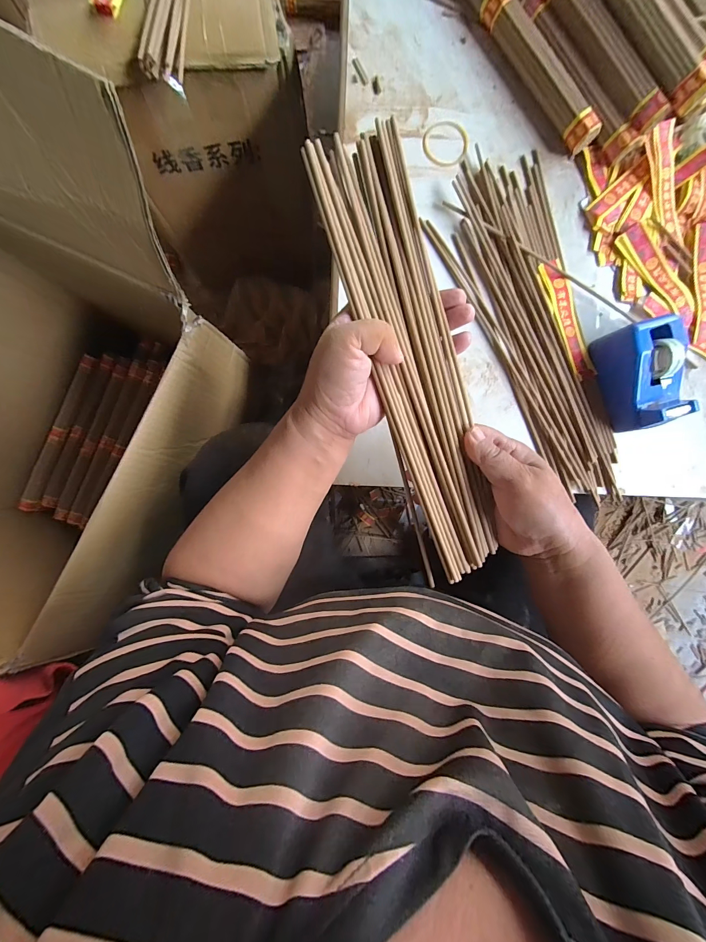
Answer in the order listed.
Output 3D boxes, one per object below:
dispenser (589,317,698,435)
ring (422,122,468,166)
[{"bbox_3d":[0.285,-0.092,0.325,0.055,0.052,0.100,-15,91,-3],"label":"dispenser"},{"bbox_3d":[0.096,-0.337,0.345,0.046,0.004,0.046,0,91,-4],"label":"ring"}]

